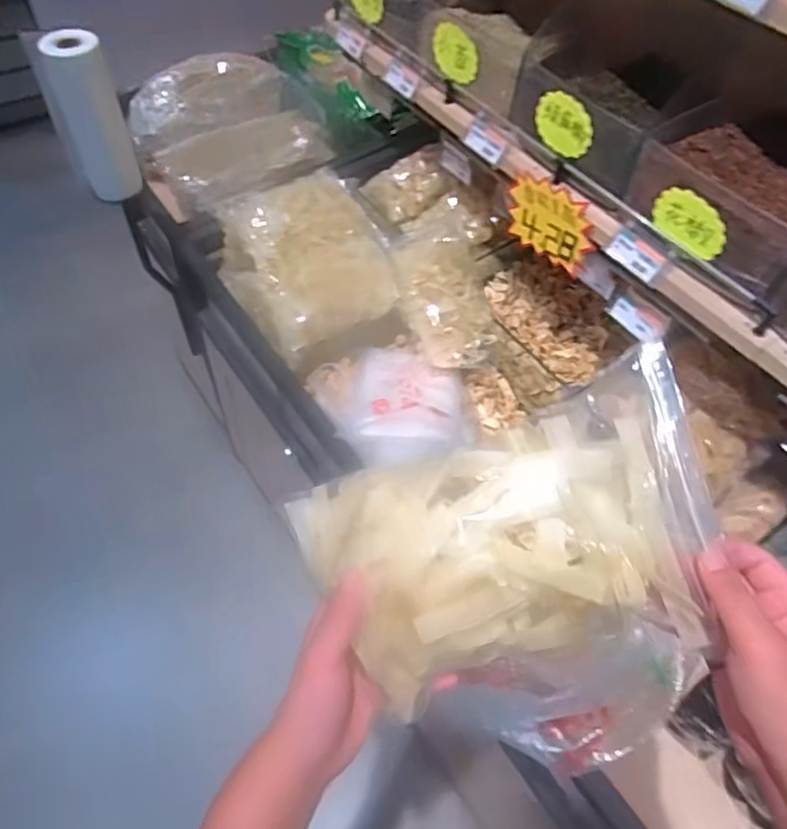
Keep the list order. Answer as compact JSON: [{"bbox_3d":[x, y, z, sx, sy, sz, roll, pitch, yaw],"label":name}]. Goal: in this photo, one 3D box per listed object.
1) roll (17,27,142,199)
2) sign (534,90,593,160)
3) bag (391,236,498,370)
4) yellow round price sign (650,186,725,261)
[{"bbox_3d":[-0.510,-0.494,1.059,0.103,0.256,0.081,-21,59,-17],"label":"roll"},{"bbox_3d":[0.258,-0.444,0.956,0.011,0.084,0.118,-31,62,-22],"label":"sign"},{"bbox_3d":[0.097,-0.205,1.113,0.150,0.053,0.254,-22,97,-5],"label":"bag"},{"bbox_3d":[0.401,-0.263,0.851,0.006,0.070,0.113,-17,54,-31],"label":"yellow round price sign"}]

